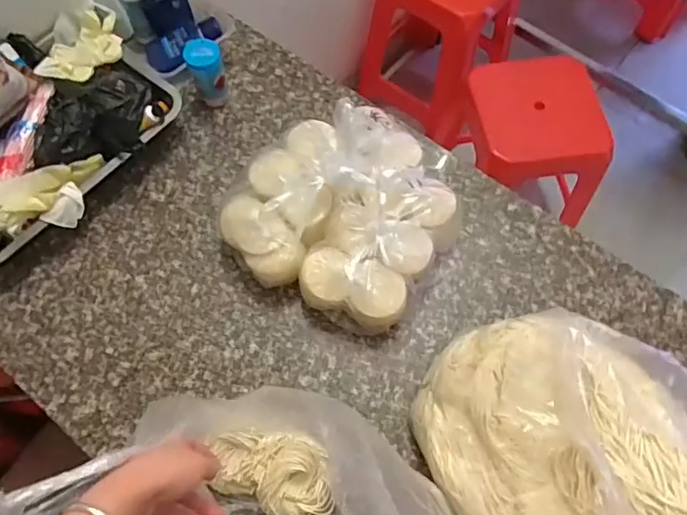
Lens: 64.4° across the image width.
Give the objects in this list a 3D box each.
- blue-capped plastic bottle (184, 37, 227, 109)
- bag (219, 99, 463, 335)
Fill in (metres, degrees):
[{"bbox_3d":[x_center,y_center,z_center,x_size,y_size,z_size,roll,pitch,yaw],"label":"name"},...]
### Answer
[{"bbox_3d":[-0.194,-0.262,0.782,0.046,0.090,0.051,-18,67,-9],"label":"blue-capped plastic bottle"},{"bbox_3d":[0.008,-0.071,0.666,0.250,0.149,0.259,33,70,13],"label":"bag"}]

